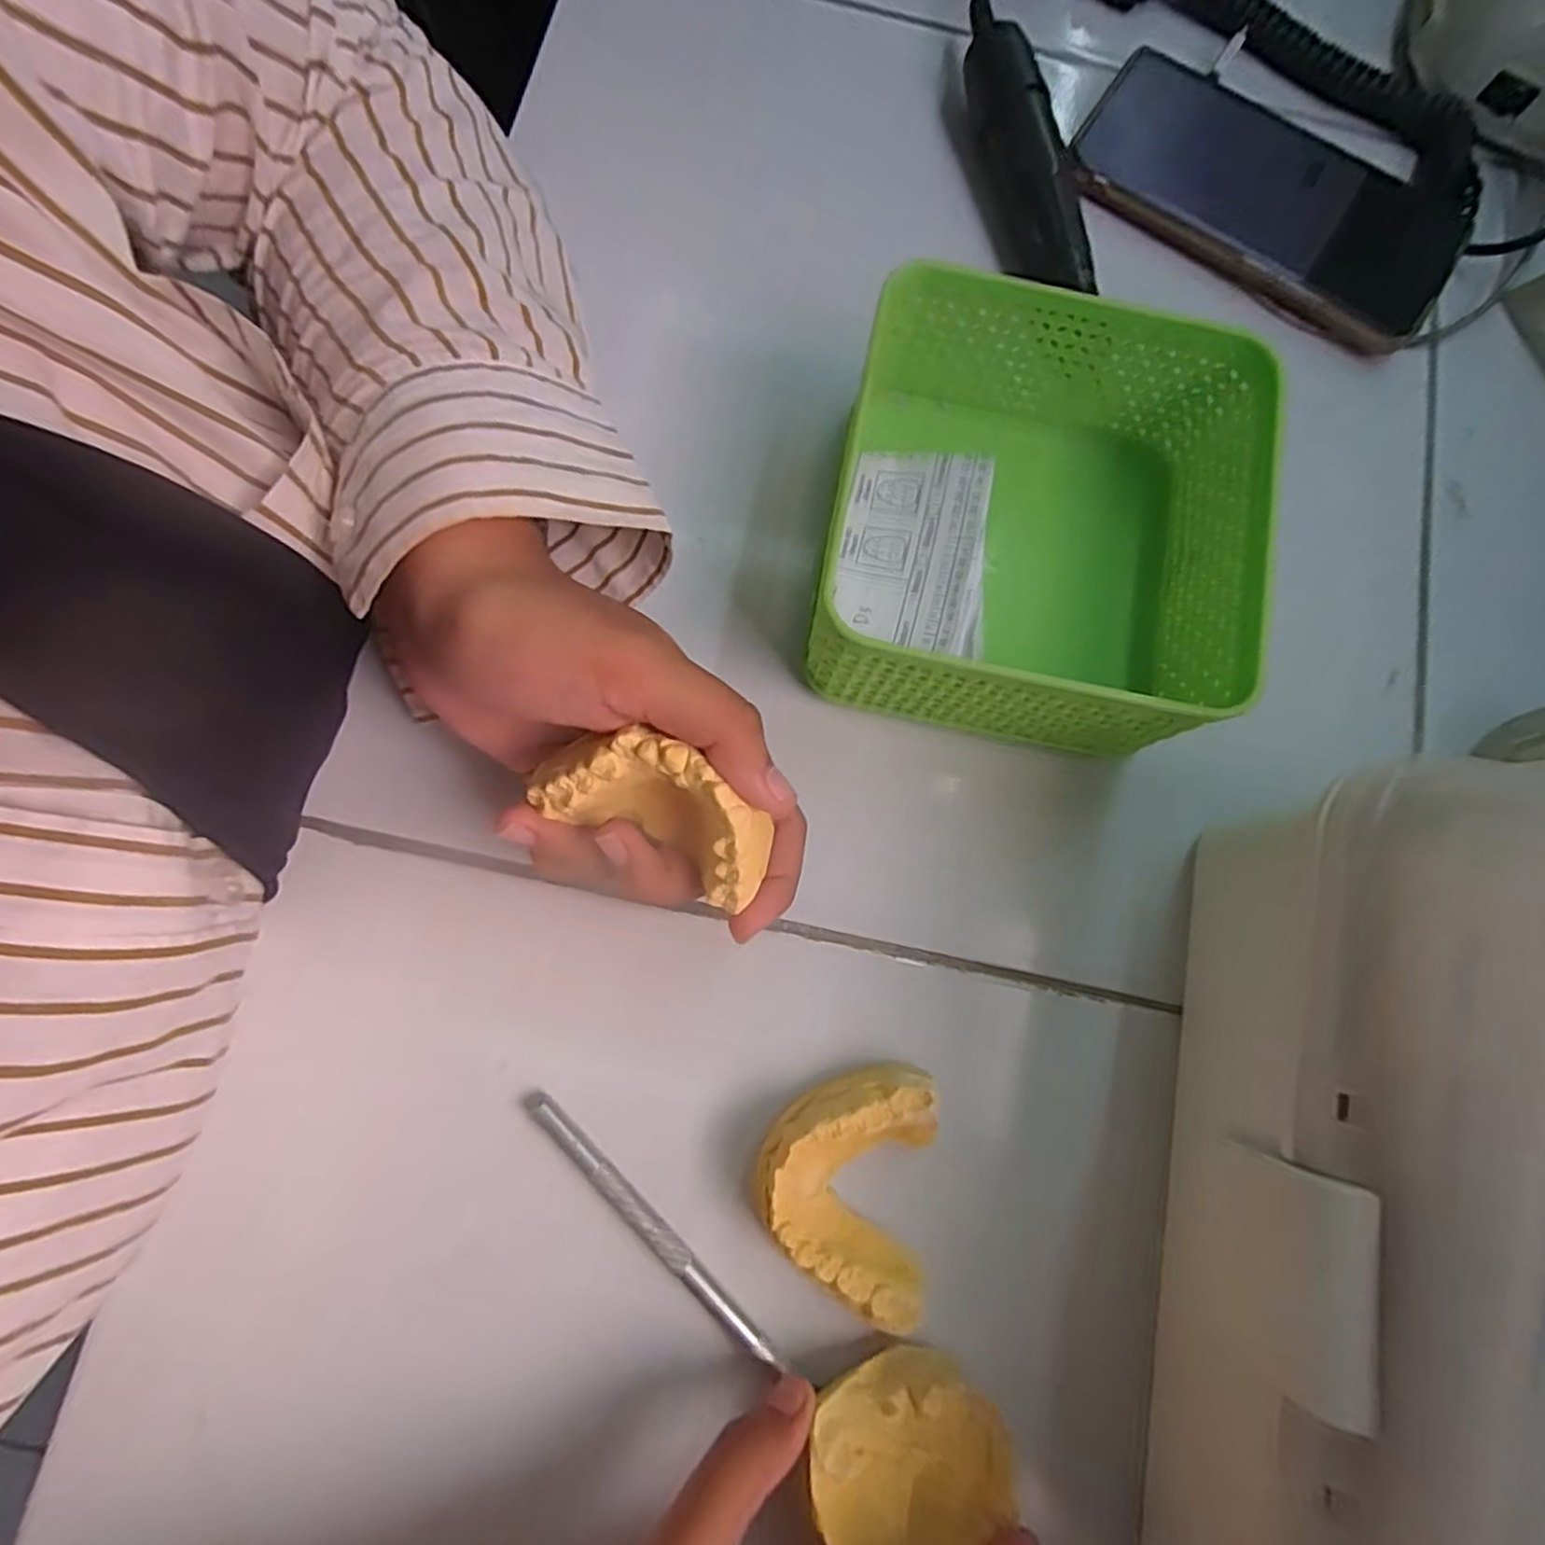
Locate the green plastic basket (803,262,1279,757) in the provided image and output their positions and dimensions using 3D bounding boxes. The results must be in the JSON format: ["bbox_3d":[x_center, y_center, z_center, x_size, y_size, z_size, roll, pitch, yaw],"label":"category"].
[{"bbox_3d":[0.086,-0.081,0.242,0.127,0.056,0.129,12,78,-3],"label":"green plastic basket"}]

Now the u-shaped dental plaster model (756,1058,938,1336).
[{"bbox_3d":[0.022,0.125,0.223,0.050,0.021,0.069,9,78,-6],"label":"u-shaped dental plaster model"}]

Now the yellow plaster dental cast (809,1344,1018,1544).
[{"bbox_3d":[0.041,0.197,0.201,0.054,0.022,0.055,0,79,-1],"label":"yellow plaster dental cast"}]

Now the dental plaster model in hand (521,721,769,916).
[{"bbox_3d":[-0.028,0.006,0.200,0.061,0.025,0.037,28,119,2],"label":"dental plaster model in hand"}]

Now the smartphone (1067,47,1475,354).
[{"bbox_3d":[0.208,-0.244,0.301,0.156,0.012,0.080,34,77,0],"label":"smartphone"}]

